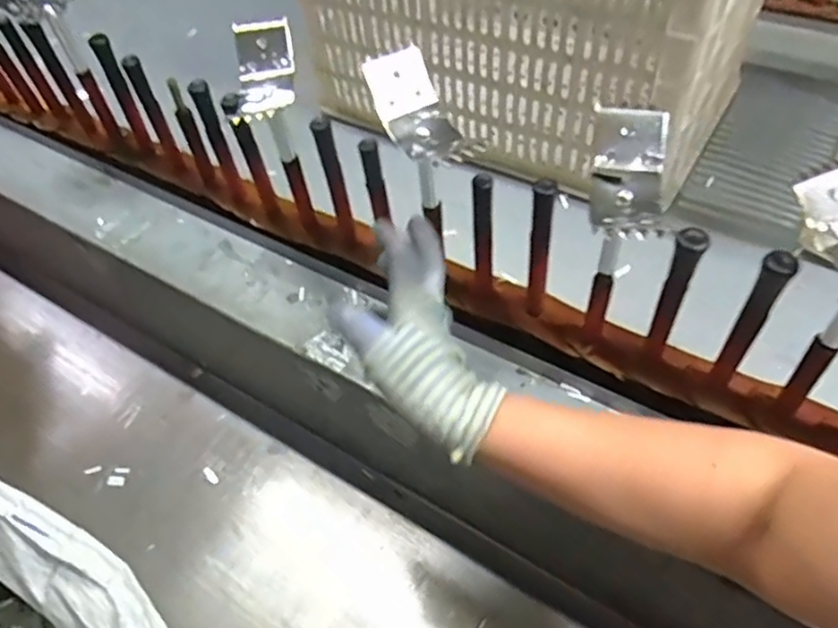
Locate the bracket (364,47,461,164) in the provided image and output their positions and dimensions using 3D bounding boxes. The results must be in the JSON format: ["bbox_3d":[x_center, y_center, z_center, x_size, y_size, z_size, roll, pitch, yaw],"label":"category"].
[{"bbox_3d":[-0.004,-0.156,0.465,0.048,0.078,0.040,-24,18,-8],"label":"bracket"}]

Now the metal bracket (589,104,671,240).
[{"bbox_3d":[0.138,-0.091,0.414,0.045,0.025,0.097,6,74,11],"label":"metal bracket"}]

